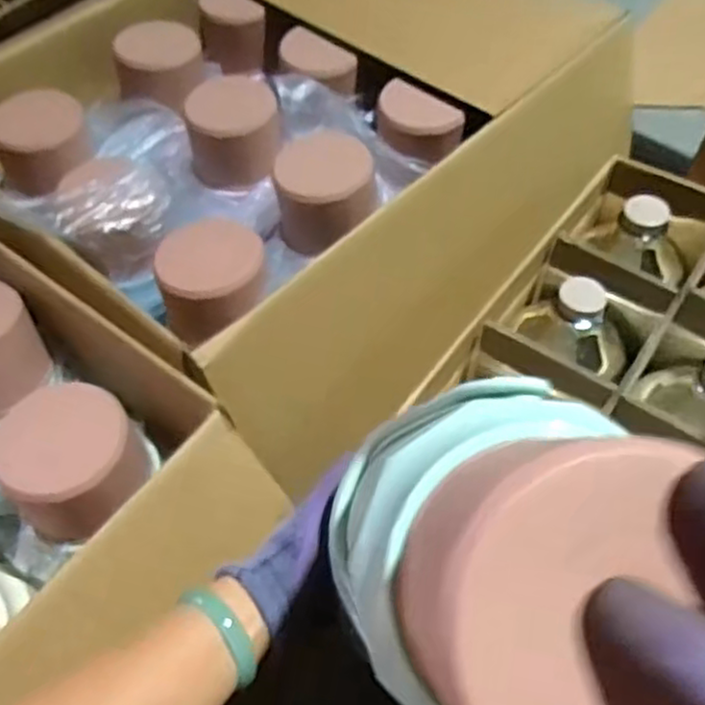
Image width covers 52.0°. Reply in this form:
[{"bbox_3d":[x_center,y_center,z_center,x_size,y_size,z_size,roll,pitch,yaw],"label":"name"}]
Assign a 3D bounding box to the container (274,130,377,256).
[{"bbox_3d":[-0.026,-0.165,0.773,0.106,0.089,0.111,-3,55,0],"label":"container"}]

